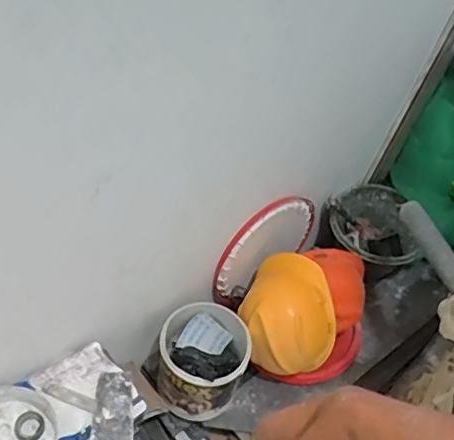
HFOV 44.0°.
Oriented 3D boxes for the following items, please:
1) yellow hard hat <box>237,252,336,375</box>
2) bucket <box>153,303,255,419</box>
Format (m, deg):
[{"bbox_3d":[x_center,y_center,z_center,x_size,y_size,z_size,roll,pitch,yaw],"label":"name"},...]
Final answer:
[{"bbox_3d":[0.124,0.204,1.233,0.189,0.130,0.252,-10,79,-13],"label":"yellow hard hat"},{"bbox_3d":[-0.047,0.296,1.204,0.174,0.204,0.190,3,48,-3],"label":"bucket"}]

